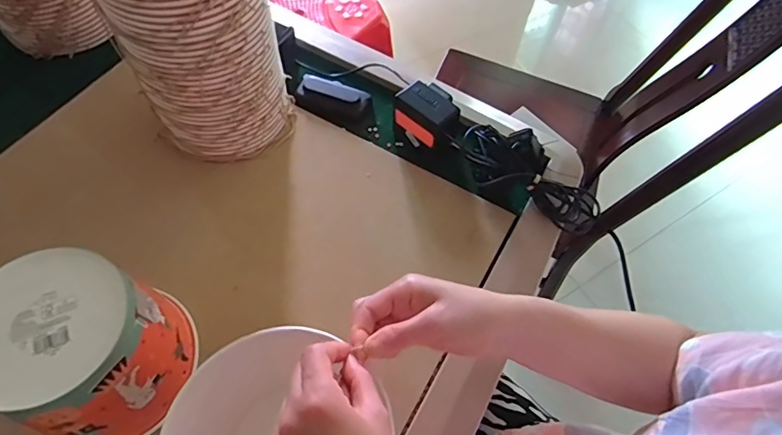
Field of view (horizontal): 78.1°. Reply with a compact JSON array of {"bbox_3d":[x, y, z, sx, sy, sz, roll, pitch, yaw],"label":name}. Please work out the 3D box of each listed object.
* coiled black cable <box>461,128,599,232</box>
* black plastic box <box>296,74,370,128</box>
[{"bbox_3d":[0.177,-0.063,0.614,0.181,0.060,0.088,36,63,0],"label":"coiled black cable"},{"bbox_3d":[-0.083,-0.166,0.679,0.100,0.022,0.056,22,61,9],"label":"black plastic box"}]

